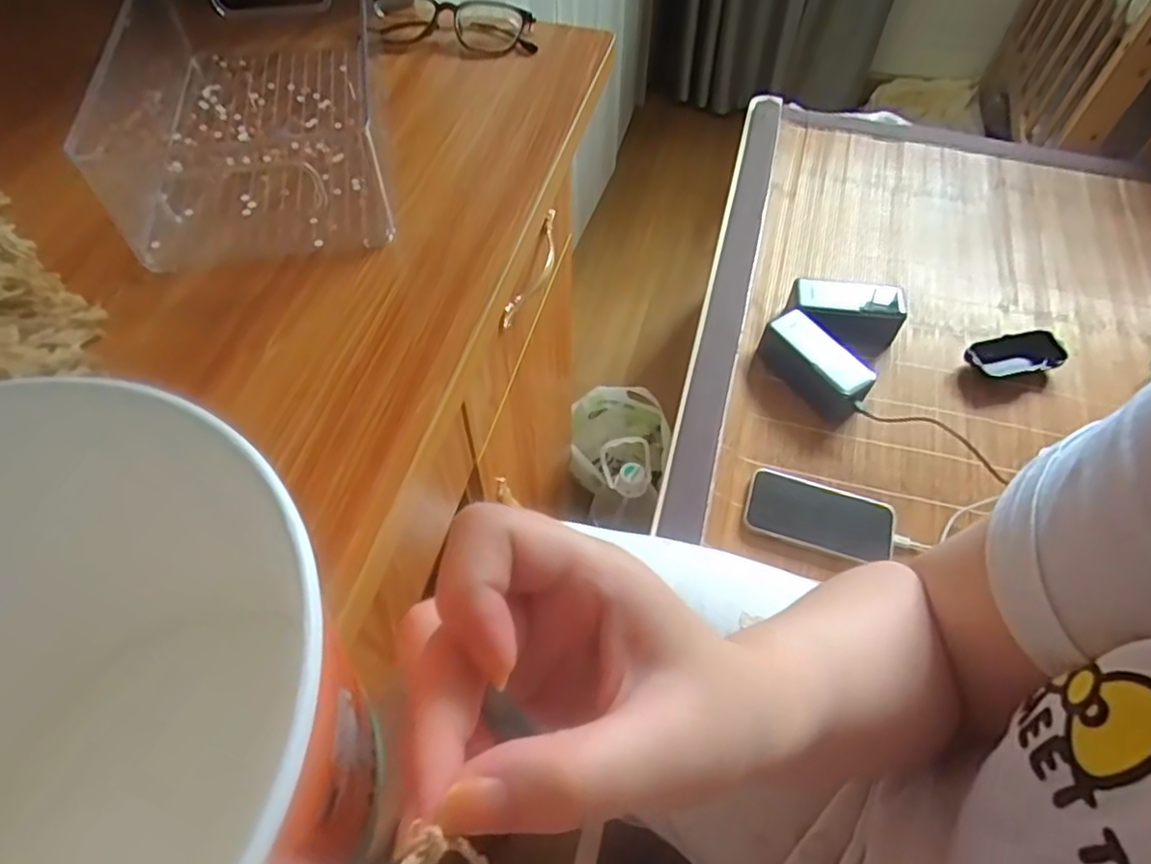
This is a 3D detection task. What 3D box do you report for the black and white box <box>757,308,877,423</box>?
[{"bbox_3d":[0.277,-0.080,0.780,0.060,0.053,0.134,-39,64,-24],"label":"black and white box"}]

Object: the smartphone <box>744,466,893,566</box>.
[{"bbox_3d":[0.252,0.084,0.695,0.147,0.009,0.075,15,56,10],"label":"smartphone"}]

